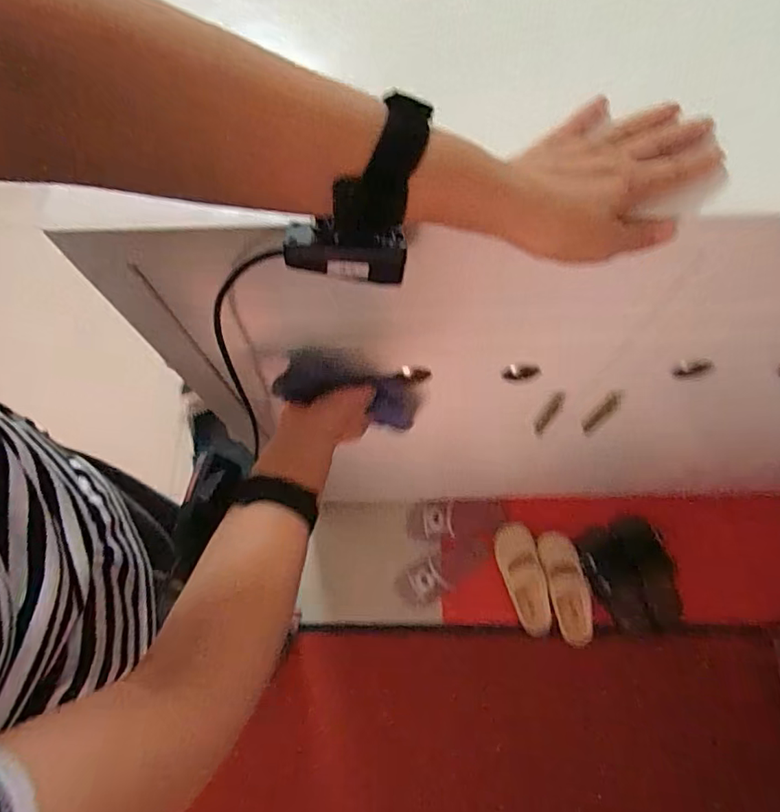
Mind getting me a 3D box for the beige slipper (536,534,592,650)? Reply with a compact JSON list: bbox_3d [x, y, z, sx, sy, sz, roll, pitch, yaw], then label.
[{"bbox_3d":[0.359,0.367,1.079,0.081,0.054,0.219,-10,70,-2],"label":"beige slipper"}]

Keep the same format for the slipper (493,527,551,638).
[{"bbox_3d":[0.272,0.358,1.100,0.085,0.044,0.221,-10,70,-2],"label":"slipper"}]

